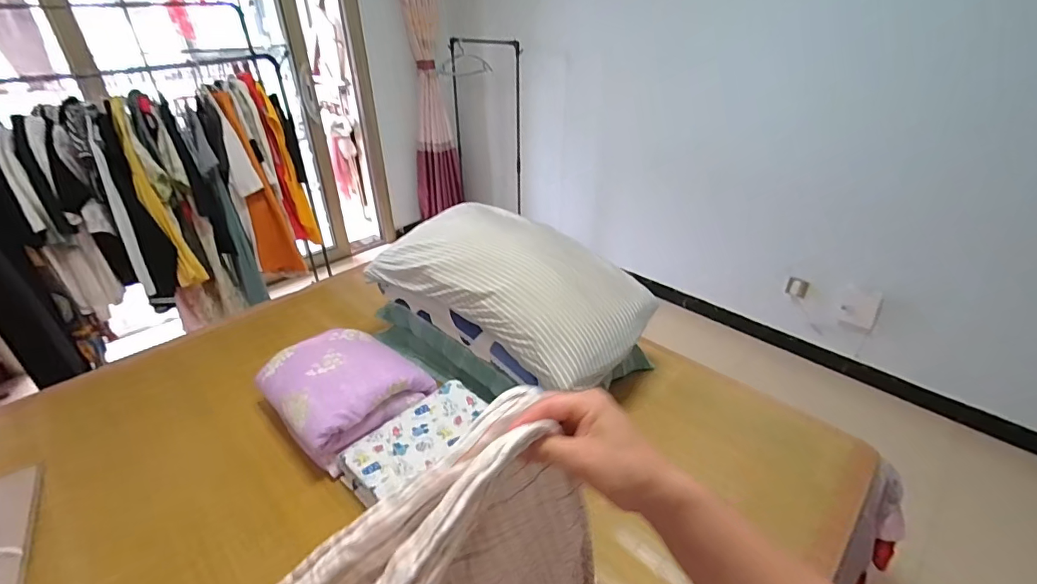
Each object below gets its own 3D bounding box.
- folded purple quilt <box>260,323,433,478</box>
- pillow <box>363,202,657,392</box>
[{"bbox_3d":[-0.462,0.238,1.226,0.364,0.146,0.326,23,38,35],"label":"folded purple quilt"},{"bbox_3d":[-0.036,-0.035,1.263,0.696,0.213,0.407,19,36,32],"label":"pillow"}]

